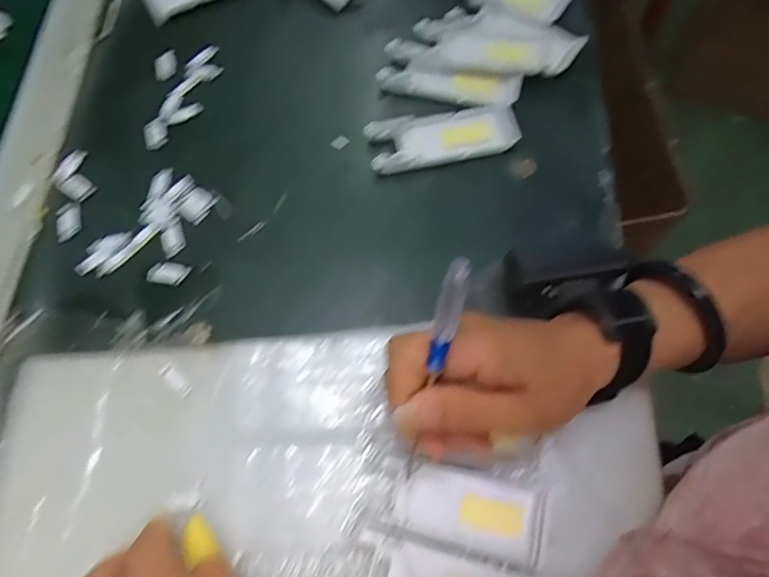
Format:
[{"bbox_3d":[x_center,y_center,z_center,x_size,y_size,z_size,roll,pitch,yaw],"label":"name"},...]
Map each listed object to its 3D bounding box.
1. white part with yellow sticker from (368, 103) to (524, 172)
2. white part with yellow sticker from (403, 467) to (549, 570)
[{"bbox_3d":[0.043,-0.116,0.417,0.109,0.009,0.045,-7,69,-5],"label":"white part with yellow sticker"},{"bbox_3d":[0.049,0.123,0.312,0.076,0.007,0.039,18,69,5],"label":"white part with yellow sticker"}]

